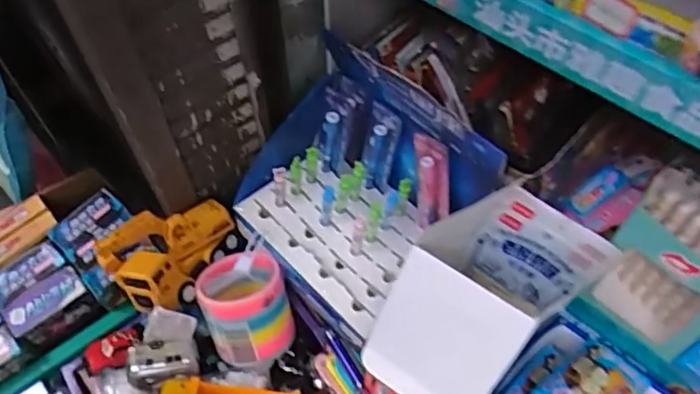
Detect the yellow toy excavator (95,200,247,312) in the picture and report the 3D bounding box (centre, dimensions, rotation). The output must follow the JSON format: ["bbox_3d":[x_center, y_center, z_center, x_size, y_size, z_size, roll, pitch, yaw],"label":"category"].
[{"bbox_3d":[-0.186,0.059,0.627,0.135,0.068,0.094,-40,64,-23],"label":"yellow toy excavator"}]

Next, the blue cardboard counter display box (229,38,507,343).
[{"bbox_3d":[-0.009,-0.019,0.579,0.169,0.194,0.224,-35,62,-21],"label":"blue cardboard counter display box"}]

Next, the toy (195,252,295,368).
[{"bbox_3d":[-0.104,0.125,0.616,0.088,0.108,0.074,-11,24,7],"label":"toy"}]

